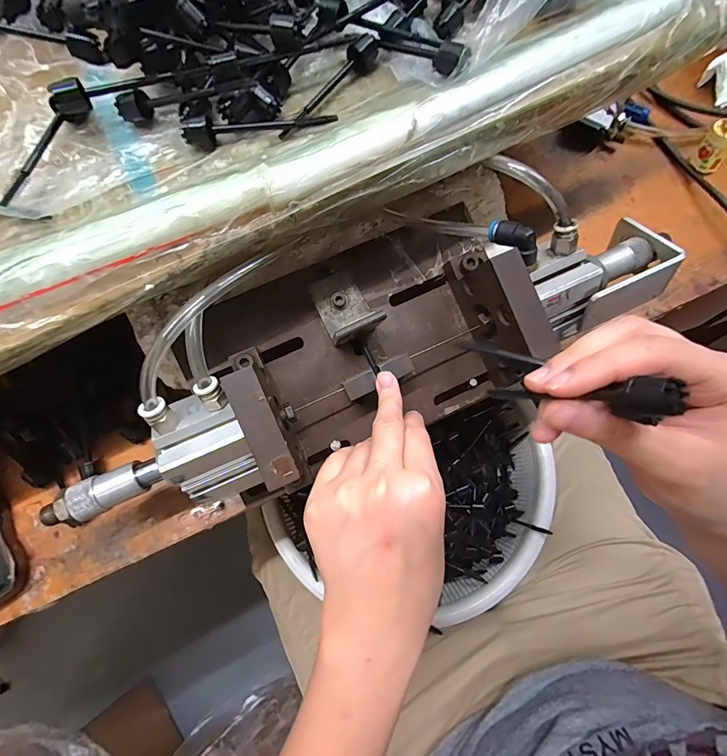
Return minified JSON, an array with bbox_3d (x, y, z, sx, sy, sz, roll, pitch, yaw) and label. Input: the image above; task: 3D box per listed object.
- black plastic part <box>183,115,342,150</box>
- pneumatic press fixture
[{"bbox_3d":[-0.060,-0.146,0.227,0.087,0.013,0.017,-5,73,-1],"label":"black plastic part"},{"bbox_3d":[0.000,-0.032,0.286,0.428,0.110,0.149,-25,74,-6],"label":"pneumatic press fixture"}]

